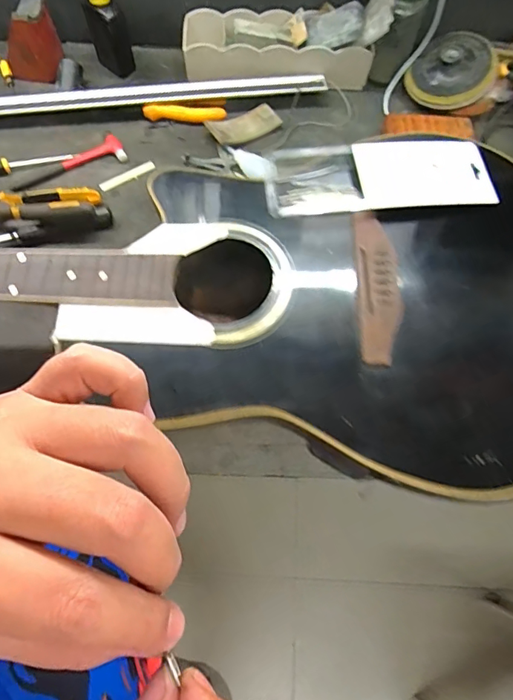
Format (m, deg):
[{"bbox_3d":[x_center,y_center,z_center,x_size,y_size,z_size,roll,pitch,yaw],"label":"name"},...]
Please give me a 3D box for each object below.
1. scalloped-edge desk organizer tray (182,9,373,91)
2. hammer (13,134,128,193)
[{"bbox_3d":[0.030,-0.446,0.690,0.269,0.074,0.096,-1,66,-1],"label":"scalloped-edge desk organizer tray"},{"bbox_3d":[-0.257,-0.251,0.632,0.154,0.015,0.037,-27,69,-12],"label":"hammer"}]

